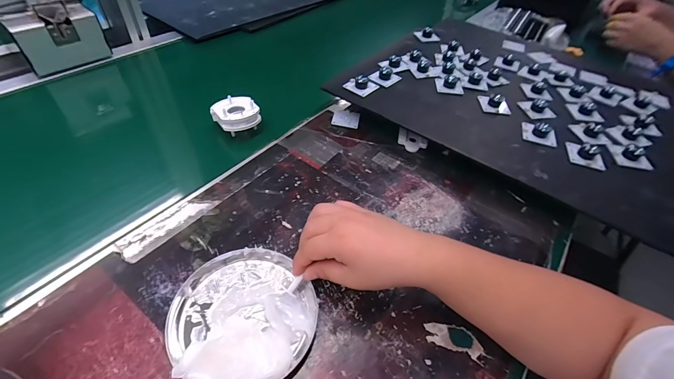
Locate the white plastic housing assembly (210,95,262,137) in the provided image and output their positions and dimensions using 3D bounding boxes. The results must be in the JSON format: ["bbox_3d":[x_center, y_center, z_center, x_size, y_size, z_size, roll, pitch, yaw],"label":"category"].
[{"bbox_3d":[-0.149,-0.107,0.478,0.060,0.038,0.064,-22,53,-24],"label":"white plastic housing assembly"}]

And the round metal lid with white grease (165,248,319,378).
[{"bbox_3d":[-0.084,0.108,0.290,0.128,0.028,0.125,3,47,-3],"label":"round metal lid with white grease"}]

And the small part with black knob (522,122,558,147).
[{"bbox_3d":[0.290,-0.084,0.461,0.041,0.021,0.042,12,48,5],"label":"small part with black knob"}]

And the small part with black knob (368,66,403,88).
[{"bbox_3d":[0.081,-0.192,0.539,0.041,0.014,0.045,39,55,25],"label":"small part with black knob"}]

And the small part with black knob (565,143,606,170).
[{"bbox_3d":[0.337,-0.048,0.435,0.044,0.018,0.036,20,49,12],"label":"small part with black knob"}]

